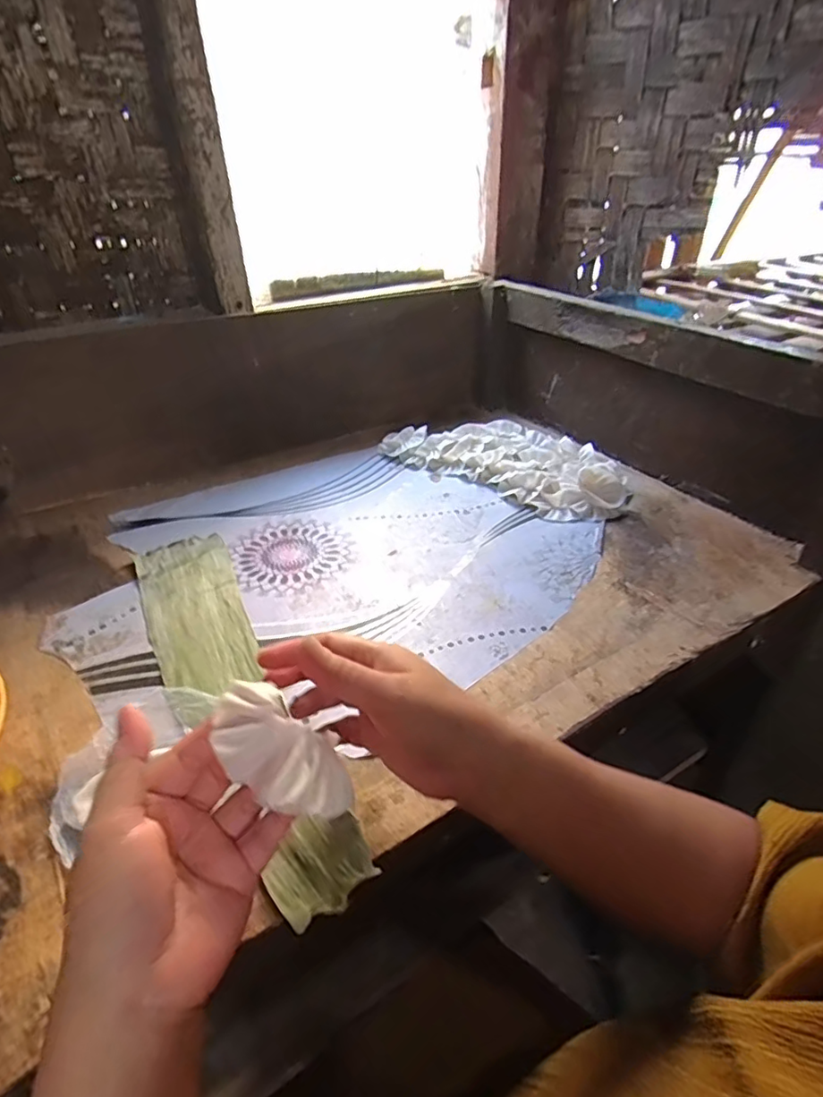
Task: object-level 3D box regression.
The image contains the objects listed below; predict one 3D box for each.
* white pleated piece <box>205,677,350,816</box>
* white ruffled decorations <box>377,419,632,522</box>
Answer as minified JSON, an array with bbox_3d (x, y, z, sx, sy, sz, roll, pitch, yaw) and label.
[{"bbox_3d":[-0.059,0.096,0.268,0.077,0.020,0.037,44,43,-2],"label":"white pleated piece"},{"bbox_3d":[0.121,-0.116,0.735,0.311,0.037,0.138,25,42,31],"label":"white ruffled decorations"}]

